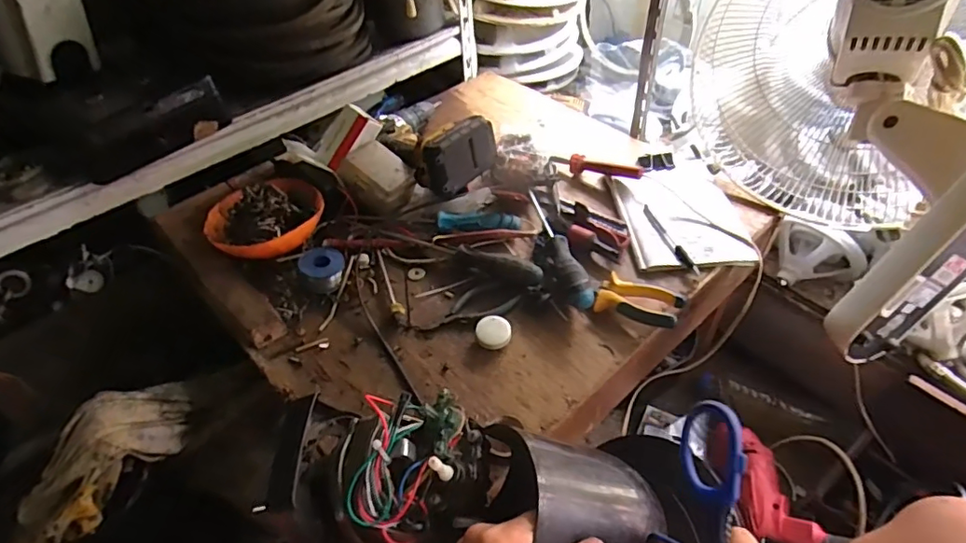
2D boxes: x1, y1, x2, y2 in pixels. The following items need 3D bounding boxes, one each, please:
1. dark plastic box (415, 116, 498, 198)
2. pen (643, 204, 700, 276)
[{"bbox_3d":[-0.036,-0.166,0.767,0.120,0.071,0.060,-36,54,-27],"label":"dark plastic box"},{"bbox_3d":[0.240,-0.043,0.703,0.010,0.010,0.127,-15,47,-10],"label":"pen"}]

